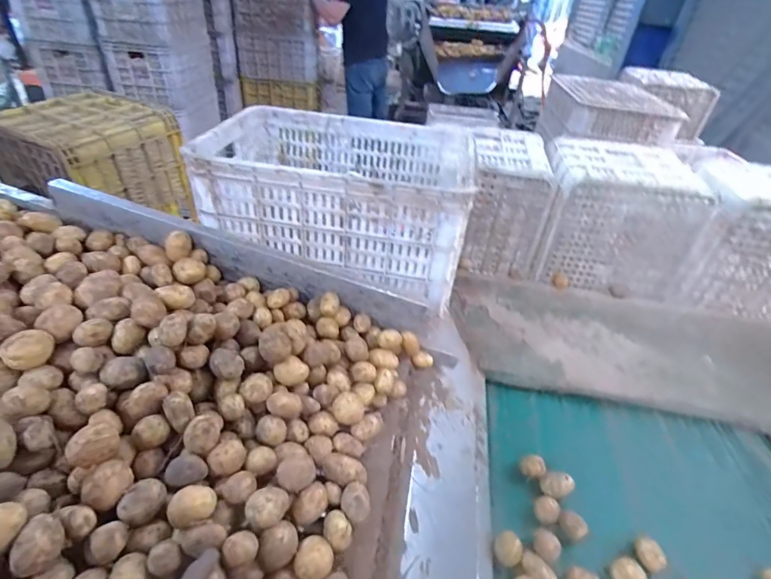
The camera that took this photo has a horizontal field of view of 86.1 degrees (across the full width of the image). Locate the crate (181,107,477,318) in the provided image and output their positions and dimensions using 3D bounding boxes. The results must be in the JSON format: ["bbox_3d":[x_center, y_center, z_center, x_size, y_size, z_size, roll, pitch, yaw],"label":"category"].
[{"bbox_3d":[-0.092,-0.210,0.905,0.516,0.234,0.374,8,37,6],"label":"crate"}]

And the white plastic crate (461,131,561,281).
[{"bbox_3d":[0.333,-0.244,1.166,0.199,0.302,0.288,6,37,4],"label":"white plastic crate"}]

